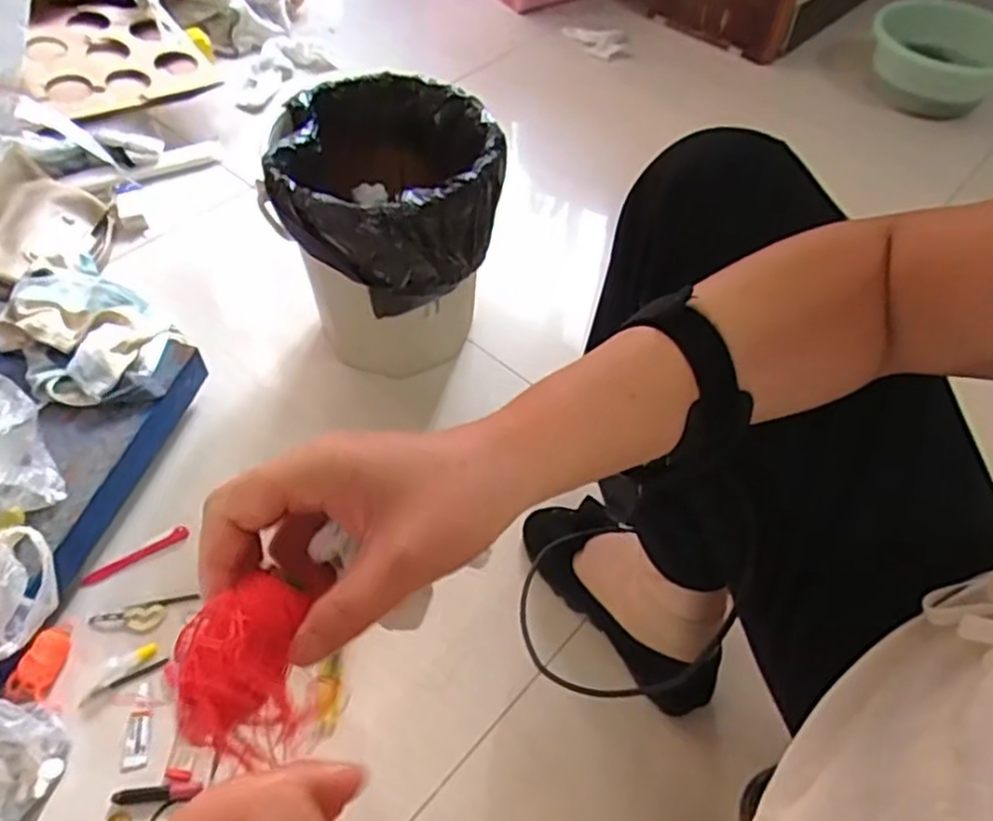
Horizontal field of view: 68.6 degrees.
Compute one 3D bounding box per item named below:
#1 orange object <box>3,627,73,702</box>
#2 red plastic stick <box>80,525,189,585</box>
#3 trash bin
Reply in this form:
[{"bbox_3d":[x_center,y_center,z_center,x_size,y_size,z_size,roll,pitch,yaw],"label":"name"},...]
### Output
[{"bbox_3d":[-0.411,0.229,0.657,0.027,0.026,0.065,17,54,11],"label":"orange object"},{"bbox_3d":[-0.366,0.148,0.740,0.106,0.006,0.014,-28,60,-21],"label":"red plastic stick"},{"bbox_3d":[-0.116,-0.191,0.835,0.223,0.277,0.228,0,53,-2],"label":"trash bin"}]

